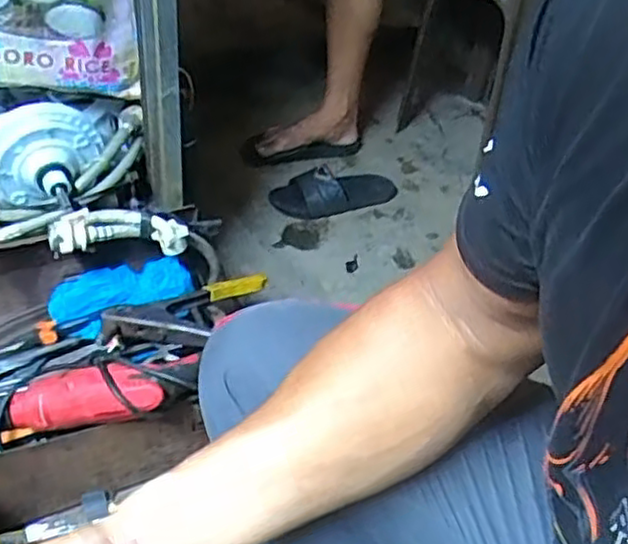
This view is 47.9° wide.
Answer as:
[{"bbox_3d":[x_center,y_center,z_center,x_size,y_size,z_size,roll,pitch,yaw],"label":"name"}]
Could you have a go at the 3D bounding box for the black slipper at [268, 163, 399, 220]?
[{"bbox_3d":[0.046,-0.166,1.393,0.270,0.055,0.108,-13,44,-21],"label":"black slipper"}]

